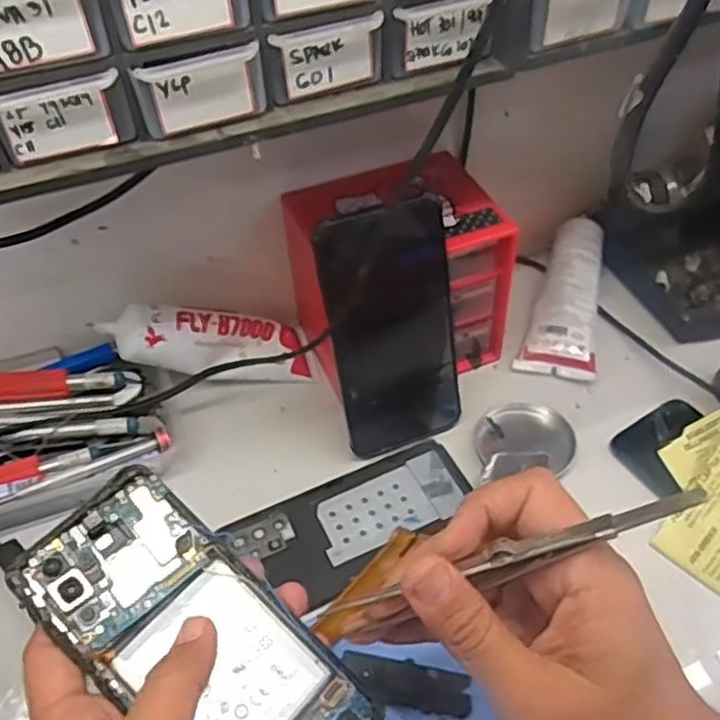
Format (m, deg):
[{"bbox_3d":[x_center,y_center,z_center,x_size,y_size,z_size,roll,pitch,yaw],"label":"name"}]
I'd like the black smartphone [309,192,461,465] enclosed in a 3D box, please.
[{"bbox_3d":[0.022,-0.014,0.440,0.078,0.163,0.007,-20,36,-15],"label":"black smartphone"}]

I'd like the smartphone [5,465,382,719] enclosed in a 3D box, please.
[{"bbox_3d":[-0.069,0.119,0.309,0.157,0.011,0.072,41,56,9],"label":"smartphone"}]

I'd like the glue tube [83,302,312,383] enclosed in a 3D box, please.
[{"bbox_3d":[-0.103,-0.007,0.500,0.141,0.047,0.031,10,34,-35],"label":"glue tube"}]

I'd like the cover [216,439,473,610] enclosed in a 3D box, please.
[{"bbox_3d":[-0.002,0.097,0.451,0.145,0.004,0.070,-22,48,-20],"label":"cover"}]

